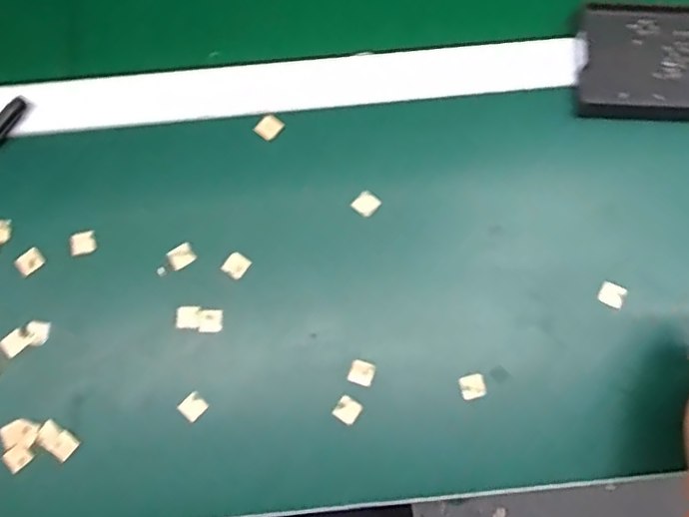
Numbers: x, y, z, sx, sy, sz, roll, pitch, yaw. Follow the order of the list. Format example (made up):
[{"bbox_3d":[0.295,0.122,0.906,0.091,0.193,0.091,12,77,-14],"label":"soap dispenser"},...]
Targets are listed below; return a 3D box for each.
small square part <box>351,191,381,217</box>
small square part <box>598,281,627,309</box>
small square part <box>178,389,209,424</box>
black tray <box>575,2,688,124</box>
[{"bbox_3d":[0.017,-0.041,0.481,0.018,0.004,0.016,38,80,8],"label":"small square part"},{"bbox_3d":[0.199,0.027,0.467,0.018,0.004,0.017,23,78,7],"label":"small square part"},{"bbox_3d":[-0.109,0.107,0.452,0.018,0.004,0.017,-44,81,-9],"label":"small square part"},{"bbox_3d":[0.257,-0.156,0.498,0.140,0.019,0.095,4,77,1],"label":"black tray"}]

